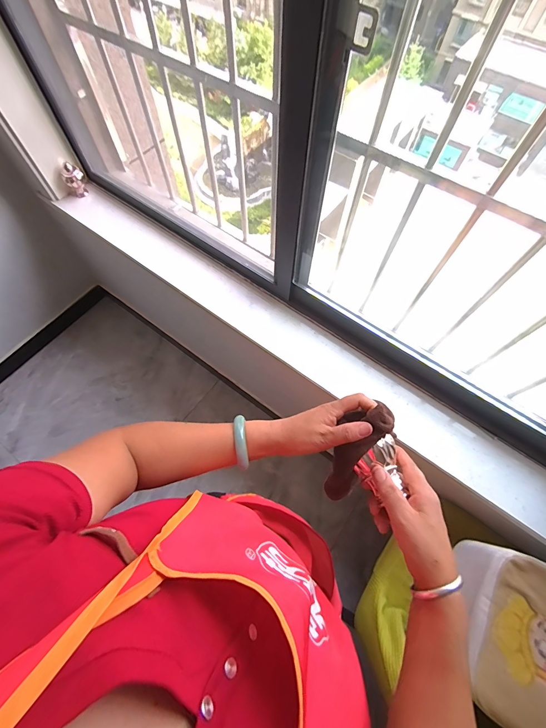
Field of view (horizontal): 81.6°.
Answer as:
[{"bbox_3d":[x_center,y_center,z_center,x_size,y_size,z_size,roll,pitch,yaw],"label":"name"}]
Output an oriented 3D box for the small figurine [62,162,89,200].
[{"bbox_3d":[-0.639,-0.593,1.026,0.062,0.087,0.067,-27,69,-13],"label":"small figurine"}]

